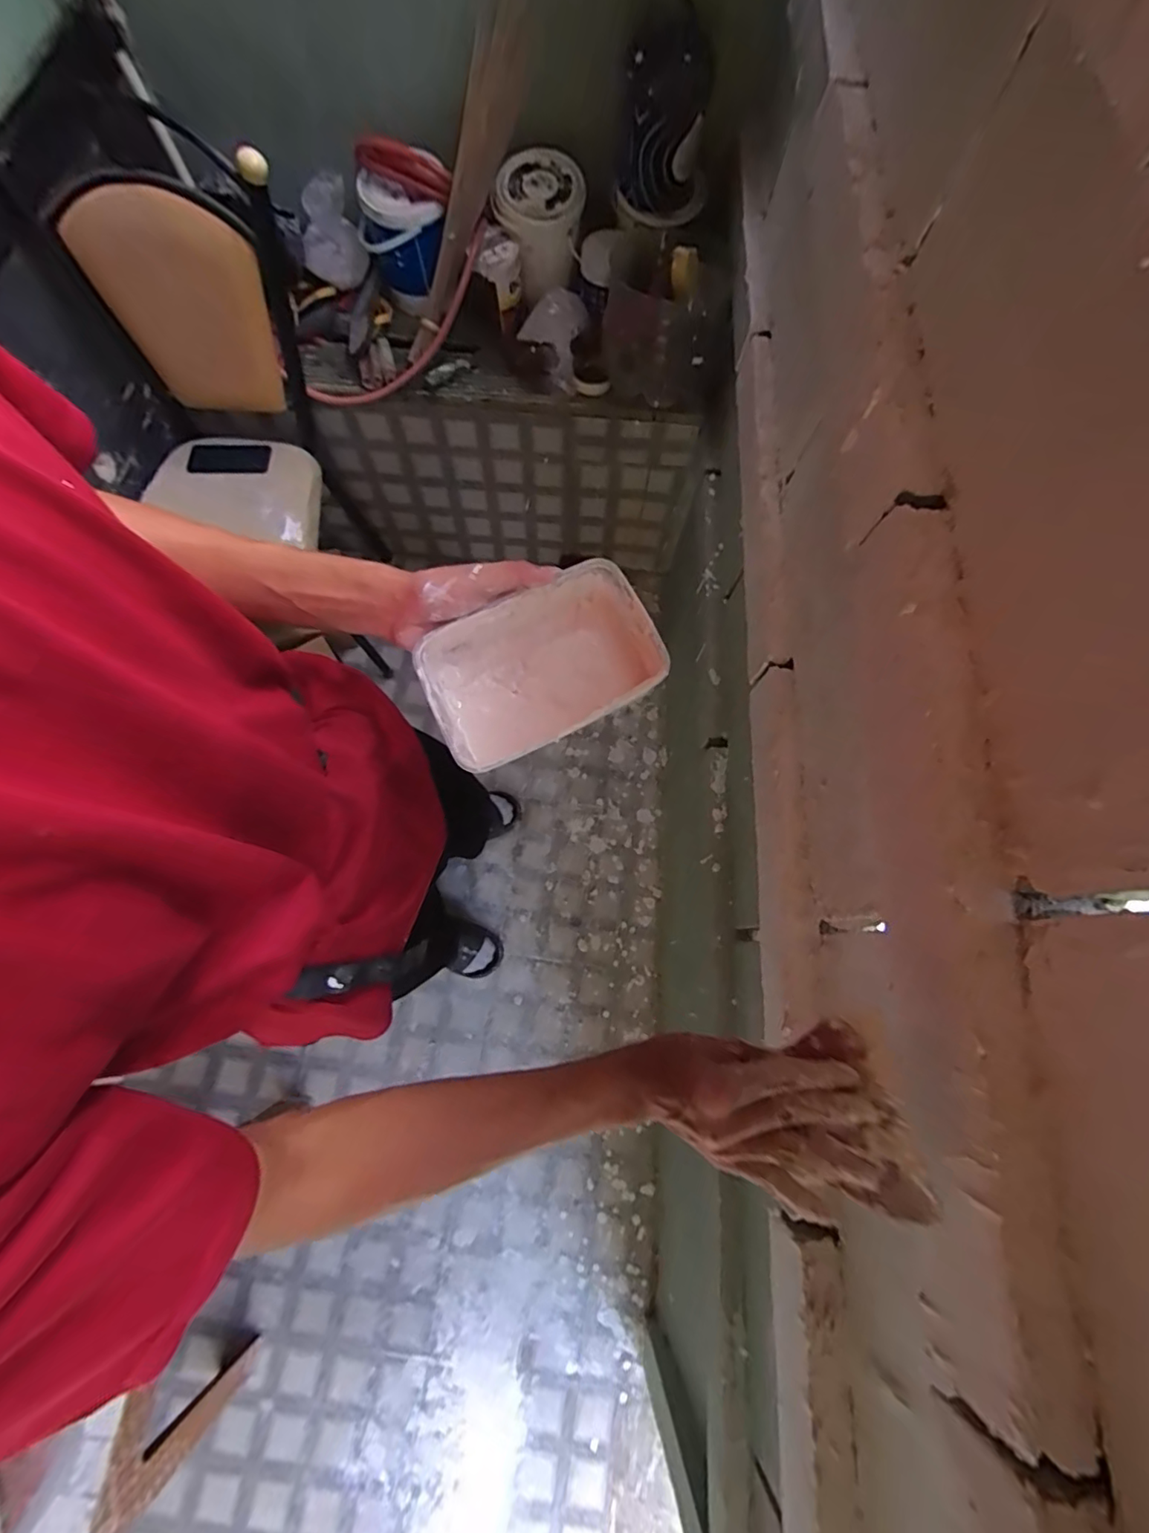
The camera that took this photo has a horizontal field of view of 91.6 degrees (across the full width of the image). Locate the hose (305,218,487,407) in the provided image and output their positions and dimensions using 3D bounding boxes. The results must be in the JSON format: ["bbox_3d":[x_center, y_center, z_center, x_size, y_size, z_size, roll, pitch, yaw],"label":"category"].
[{"bbox_3d":[-0.344,-0.909,1.184,0.479,0.131,0.101,-43,73,7],"label":"hose"}]

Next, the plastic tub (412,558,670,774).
[{"bbox_3d":[-0.024,-0.071,0.421,0.168,0.045,0.111,-27,71,-8],"label":"plastic tub"}]

